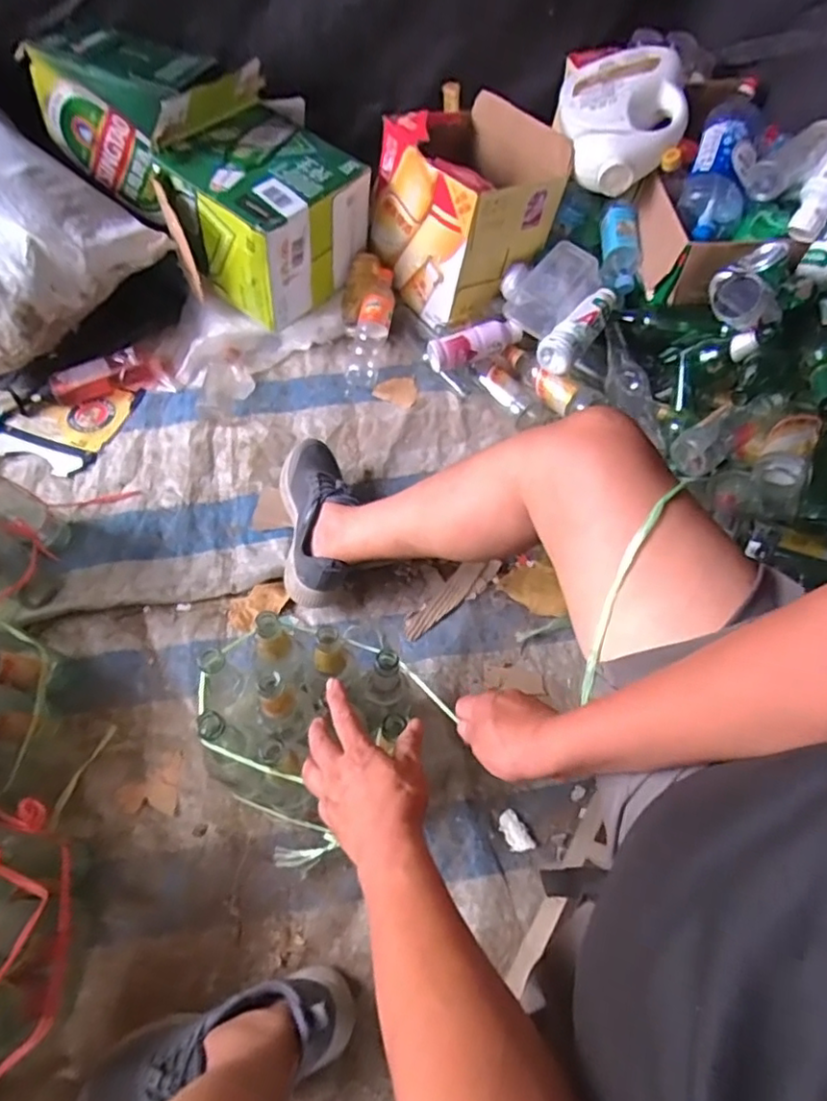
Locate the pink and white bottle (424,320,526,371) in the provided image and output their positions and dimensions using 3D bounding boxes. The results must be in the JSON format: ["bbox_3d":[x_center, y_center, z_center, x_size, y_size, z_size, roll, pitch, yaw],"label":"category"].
[{"bbox_3d":[0.109,-0.374,1.080,0.165,0.052,0.046,-18,62,-11],"label":"pink and white bottle"}]

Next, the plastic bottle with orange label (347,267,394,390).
[{"bbox_3d":[-0.077,-0.428,1.156,0.060,0.070,0.240,13,85,7],"label":"plastic bottle with orange label"}]

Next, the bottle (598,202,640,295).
[{"bbox_3d":[0.372,-0.541,1.080,0.063,0.050,0.163,-3,91,-2],"label":"bottle"}]

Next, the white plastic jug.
[{"bbox_3d":[0.359,-0.759,1.055,0.214,0.128,0.276,14,61,7],"label":"white plastic jug"}]

